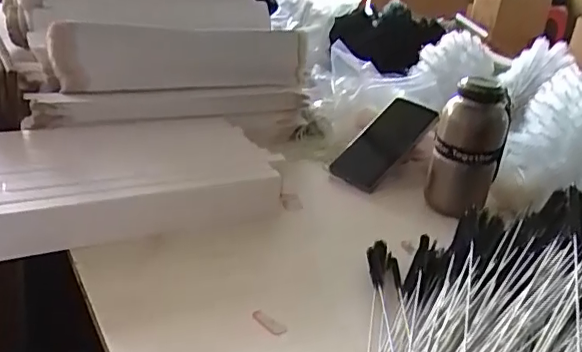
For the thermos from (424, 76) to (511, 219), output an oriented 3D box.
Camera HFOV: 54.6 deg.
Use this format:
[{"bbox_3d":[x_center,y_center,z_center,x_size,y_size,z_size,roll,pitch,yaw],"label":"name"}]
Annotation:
[{"bbox_3d":[0.217,-0.030,0.695,0.080,0.168,0.061,15,28,17],"label":"thermos"}]

